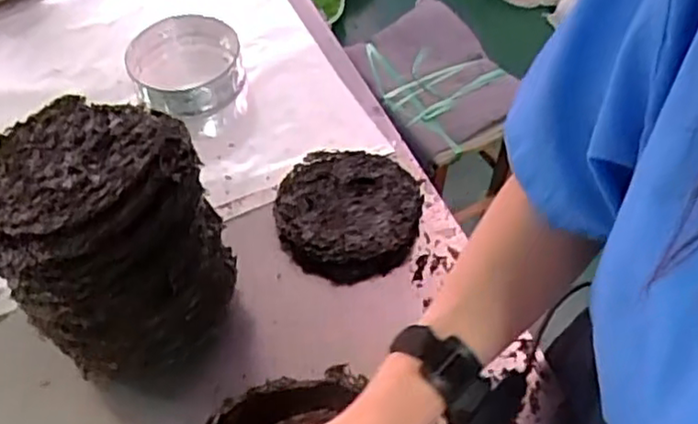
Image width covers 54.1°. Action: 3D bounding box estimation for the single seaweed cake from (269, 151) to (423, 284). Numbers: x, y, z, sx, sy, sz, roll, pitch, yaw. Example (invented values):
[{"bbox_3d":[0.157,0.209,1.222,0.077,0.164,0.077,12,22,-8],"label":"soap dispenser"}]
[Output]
[{"bbox_3d":[-0.003,-0.001,0.950,0.193,0.023,0.200,-1,53,1],"label":"single seaweed cake"}]

